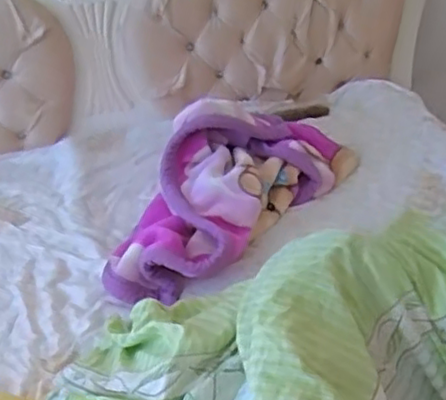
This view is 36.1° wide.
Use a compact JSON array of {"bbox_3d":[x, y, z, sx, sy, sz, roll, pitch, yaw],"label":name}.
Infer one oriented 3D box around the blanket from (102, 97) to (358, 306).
[{"bbox_3d":[0.013,-0.041,1.537,0.304,0.196,0.680,16,37,32],"label":"blanket"}]

